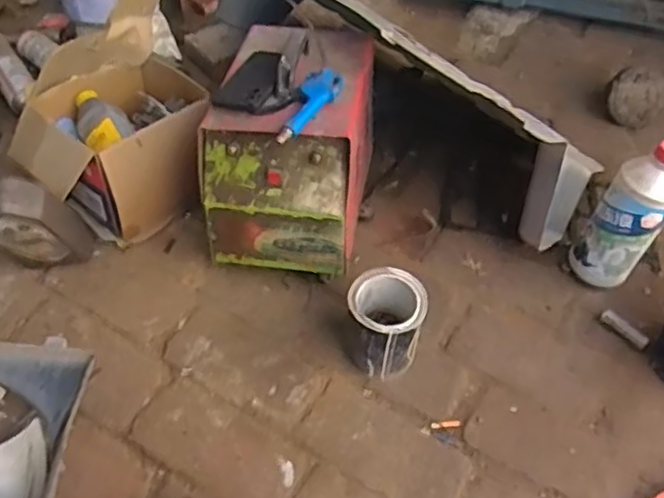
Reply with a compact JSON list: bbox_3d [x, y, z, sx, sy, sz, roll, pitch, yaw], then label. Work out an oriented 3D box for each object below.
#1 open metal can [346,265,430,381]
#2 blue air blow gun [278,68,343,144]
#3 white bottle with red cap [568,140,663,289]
[{"bbox_3d":[0.077,0.104,0.961,0.101,0.126,0.123,14,52,10],"label":"open metal can"},{"bbox_3d":[-0.033,-0.199,0.927,0.046,0.020,0.150,23,53,16],"label":"blue air blow gun"},{"bbox_3d":[0.449,-0.044,1.023,0.089,0.251,0.092,-22,55,-18],"label":"white bottle with red cap"}]

